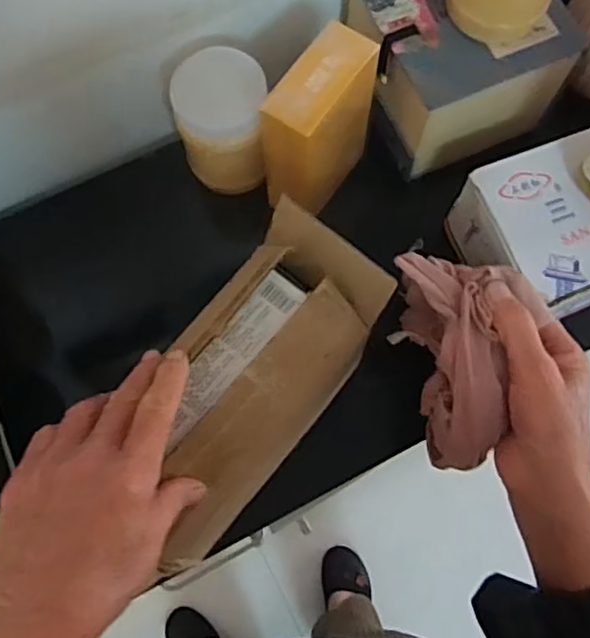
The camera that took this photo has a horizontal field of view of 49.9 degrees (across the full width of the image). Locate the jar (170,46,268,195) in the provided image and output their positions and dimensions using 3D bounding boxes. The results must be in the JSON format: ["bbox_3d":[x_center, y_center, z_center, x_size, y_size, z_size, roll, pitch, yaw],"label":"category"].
[{"bbox_3d":[-0.055,-0.149,0.484,0.064,0.088,0.064,-6,73,-2],"label":"jar"}]

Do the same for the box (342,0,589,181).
[{"bbox_3d":[0.127,-0.222,0.524,0.144,0.092,0.162,-27,75,-8],"label":"box"}]

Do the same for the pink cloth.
[{"bbox_3d":[0.103,0.024,0.396,0.067,0.043,0.132,-6,83,-2],"label":"pink cloth"}]

